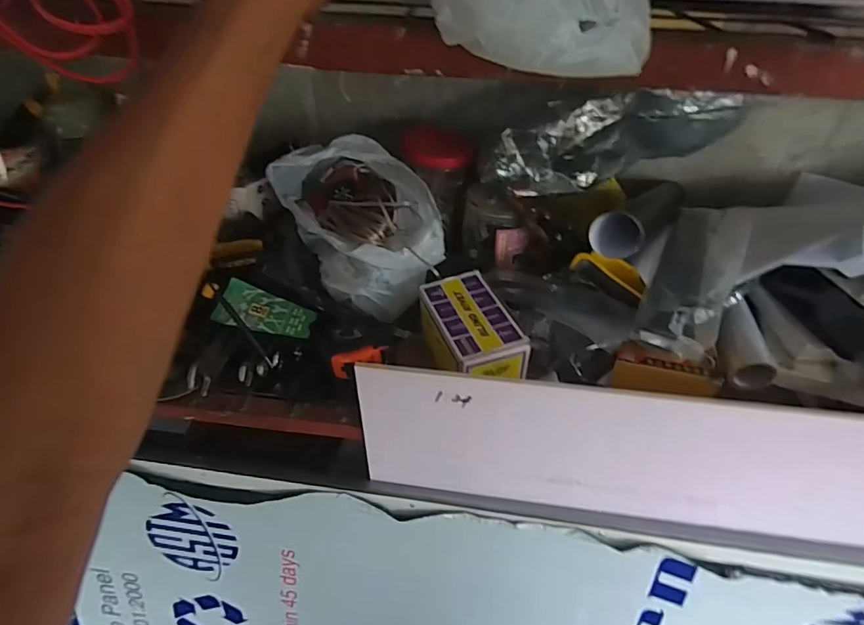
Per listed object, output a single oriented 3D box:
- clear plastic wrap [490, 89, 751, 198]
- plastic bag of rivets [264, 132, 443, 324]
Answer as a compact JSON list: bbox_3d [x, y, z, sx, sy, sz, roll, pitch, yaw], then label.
[{"bbox_3d":[0.228,-0.233,0.647,0.327,0.131,0.093,-4,41,-8],"label":"clear plastic wrap"},{"bbox_3d":[-0.097,-0.132,0.651,0.151,0.144,0.245,-21,46,-25],"label":"plastic bag of rivets"}]

